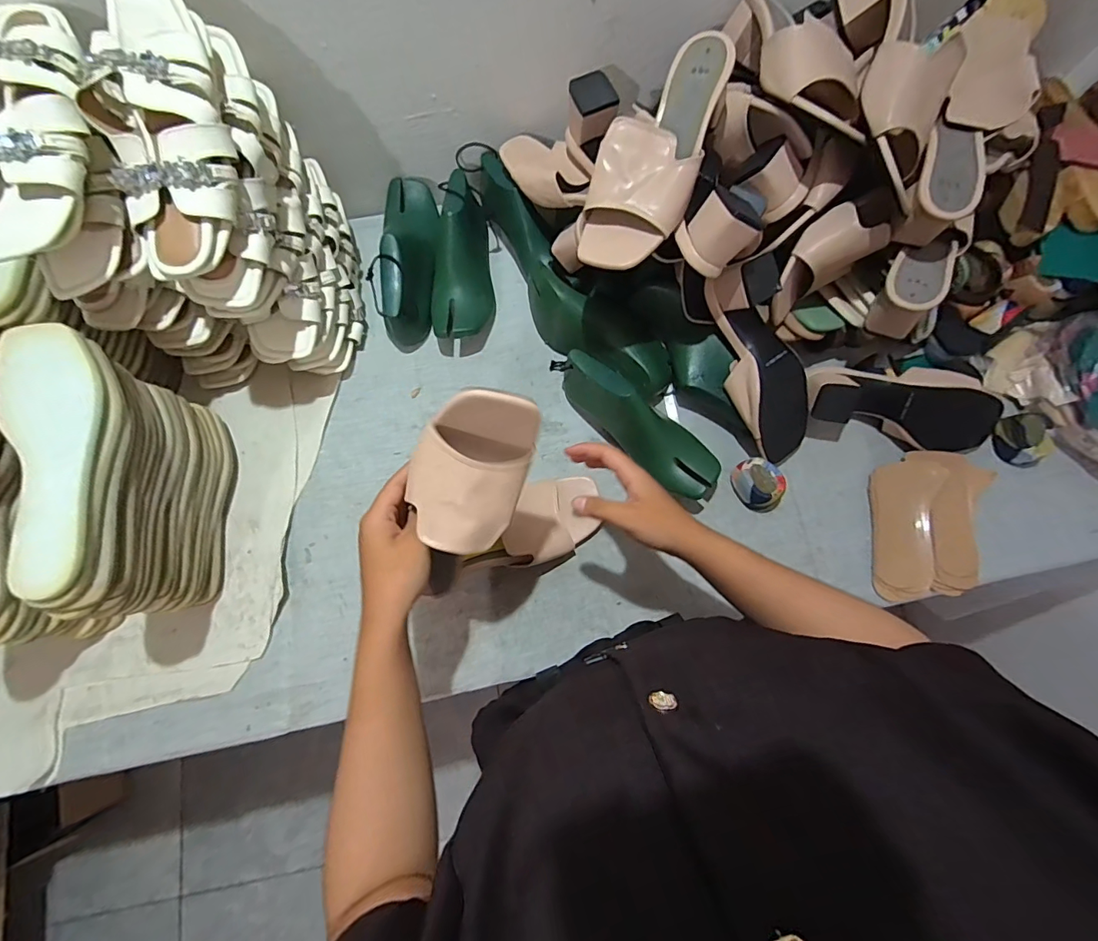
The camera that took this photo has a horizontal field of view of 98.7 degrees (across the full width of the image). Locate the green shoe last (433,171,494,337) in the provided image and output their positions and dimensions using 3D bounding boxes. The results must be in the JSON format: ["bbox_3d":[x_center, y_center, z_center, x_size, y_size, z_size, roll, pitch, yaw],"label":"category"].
[{"bbox_3d":[-0.119,-0.292,0.645,0.080,0.087,0.231,2,87,1],"label":"green shoe last"}]

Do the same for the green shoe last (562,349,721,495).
[{"bbox_3d":[0.114,-0.069,0.591,0.243,0.091,0.083,44,79,11],"label":"green shoe last"}]

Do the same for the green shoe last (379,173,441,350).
[{"bbox_3d":[-0.195,-0.301,0.649,0.077,0.099,0.247,-2,75,-1],"label":"green shoe last"}]

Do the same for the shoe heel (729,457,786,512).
[{"bbox_3d":[0.263,0.018,0.592,0.049,0.034,0.065,-13,75,-3],"label":"shoe heel"}]

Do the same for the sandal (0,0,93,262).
[{"bbox_3d":[-0.444,-0.290,0.398,0.104,0.052,0.239,-10,75,-3],"label":"sandal"}]

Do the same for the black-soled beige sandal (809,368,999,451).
[{"bbox_3d":[0.443,-0.078,0.592,0.237,0.078,0.084,10,75,3],"label":"black-soled beige sandal"}]

